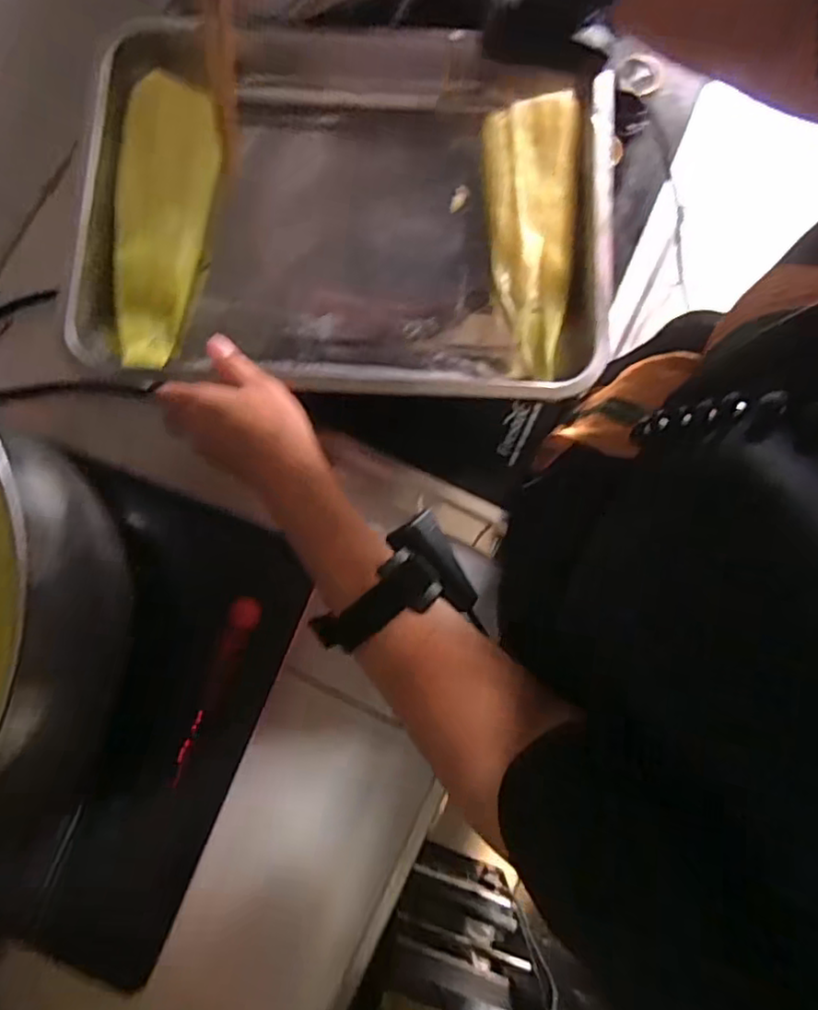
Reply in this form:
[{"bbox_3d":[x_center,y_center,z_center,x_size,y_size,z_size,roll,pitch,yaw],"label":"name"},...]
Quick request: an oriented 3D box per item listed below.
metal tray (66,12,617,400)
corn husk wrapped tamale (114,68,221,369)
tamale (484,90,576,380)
[{"bbox_3d":[-0.041,-0.223,0.491,0.376,0.069,0.292,4,80,1],"label":"metal tray"},{"bbox_3d":[-0.187,-0.215,0.487,0.054,0.057,0.229,3,80,1],"label":"corn husk wrapped tamale"},{"bbox_3d":[0.096,-0.203,0.484,0.067,0.031,0.220,-2,79,0],"label":"tamale"}]

